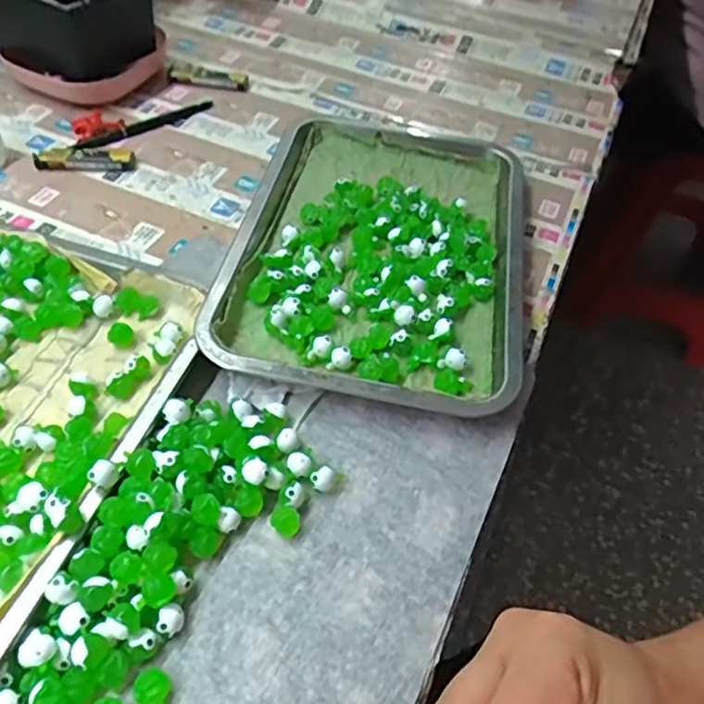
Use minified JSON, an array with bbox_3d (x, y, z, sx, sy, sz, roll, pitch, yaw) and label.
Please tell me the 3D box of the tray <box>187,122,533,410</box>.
[{"bbox_3d":[0.023,-0.085,0.493,0.210,0.025,0.297,10,50,2],"label":"tray"}]

